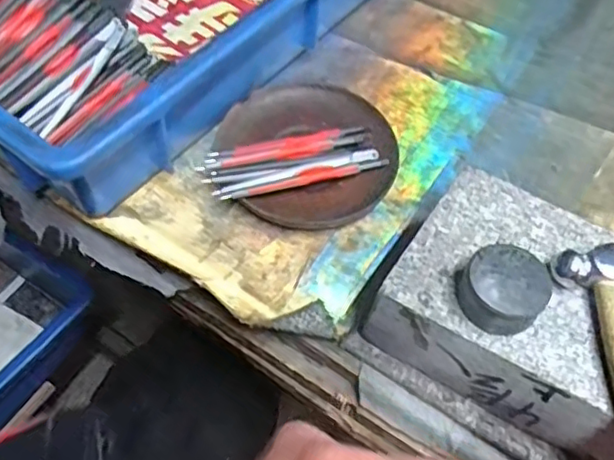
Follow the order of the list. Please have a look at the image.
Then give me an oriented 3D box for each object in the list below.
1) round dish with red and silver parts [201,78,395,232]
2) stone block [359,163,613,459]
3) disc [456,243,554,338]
[{"bbox_3d":[-0.001,-0.053,0.409,0.114,0.018,0.112,1,58,-2],"label":"round dish with red and silver parts"},{"bbox_3d":[0.117,0.049,0.325,0.145,0.060,0.106,31,61,16],"label":"stone block"},{"bbox_3d":[0.089,0.029,0.290,0.037,0.022,0.037,3,60,-4],"label":"disc"}]

